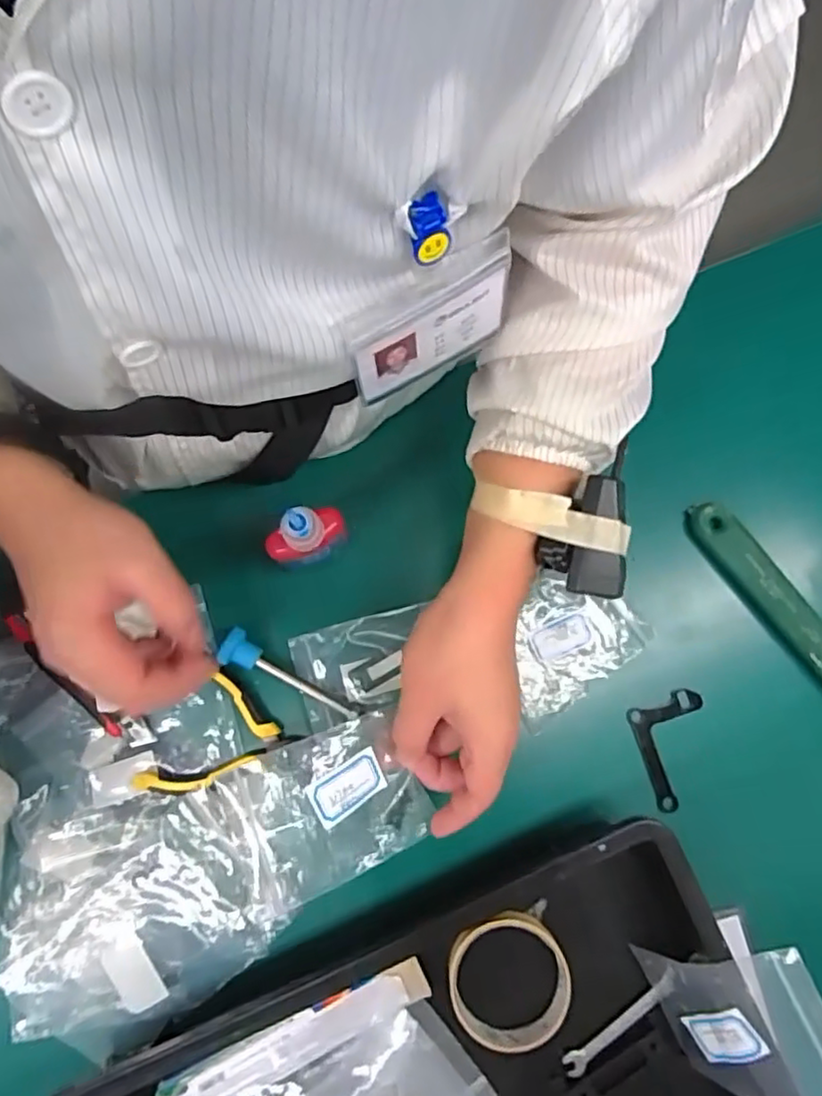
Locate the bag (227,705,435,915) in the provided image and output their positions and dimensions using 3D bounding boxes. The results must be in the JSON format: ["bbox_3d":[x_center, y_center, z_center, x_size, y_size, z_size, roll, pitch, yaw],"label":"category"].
[{"bbox_3d":[-0.057,0.169,0.432,0.119,0.023,0.088,-19,79,-14],"label":"bag"}]

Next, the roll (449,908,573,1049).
[{"bbox_3d":[0.069,0.304,0.457,0.082,0.017,0.084,0,80,-1],"label":"roll"}]

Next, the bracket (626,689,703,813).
[{"bbox_3d":[0.209,0.157,0.512,0.060,0.006,0.081,-17,81,-4],"label":"bracket"}]

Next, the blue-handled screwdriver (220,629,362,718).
[{"bbox_3d":[-0.094,0.103,0.499,0.112,0.026,0.026,34,81,5],"label":"blue-handled screwdriver"}]

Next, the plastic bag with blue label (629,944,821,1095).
[{"bbox_3d":[0.209,0.305,0.415,0.110,0.022,0.092,-34,73,40],"label":"plastic bag with blue label"}]

